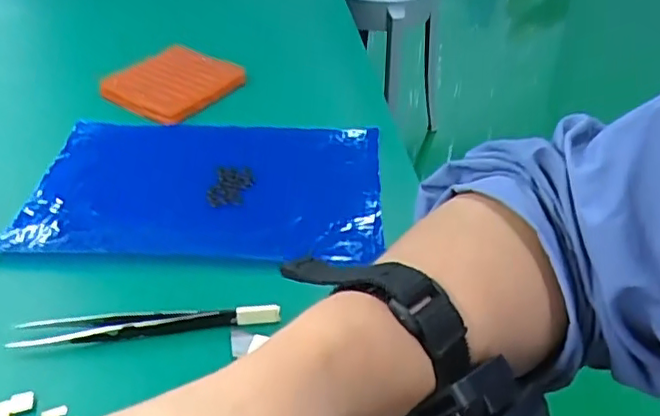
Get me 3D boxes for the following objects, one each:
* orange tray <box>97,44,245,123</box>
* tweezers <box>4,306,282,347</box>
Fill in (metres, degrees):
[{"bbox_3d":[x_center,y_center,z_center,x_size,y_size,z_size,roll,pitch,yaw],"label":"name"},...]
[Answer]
[{"bbox_3d":[-0.127,-0.106,0.493,0.081,0.012,0.091,27,46,29],"label":"orange tray"},{"bbox_3d":[-0.089,0.057,0.300,0.126,0.008,0.014,-4,40,-6],"label":"tweezers"}]

